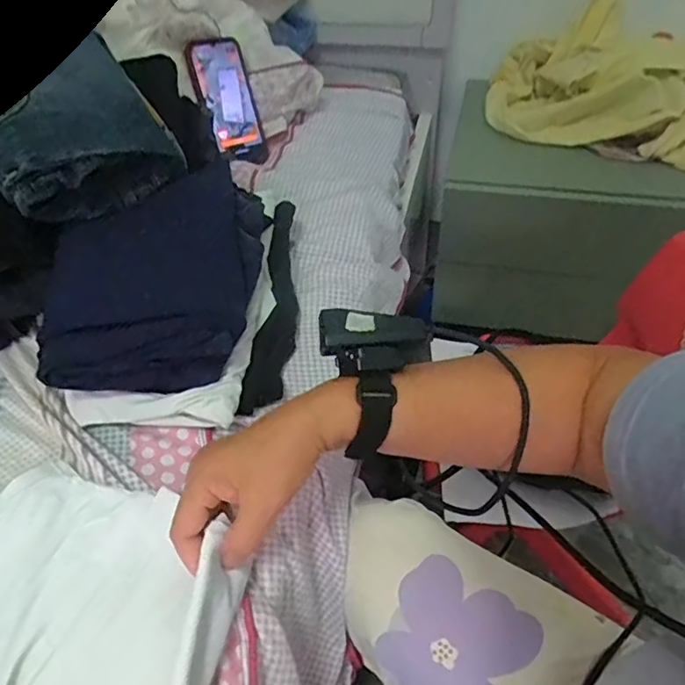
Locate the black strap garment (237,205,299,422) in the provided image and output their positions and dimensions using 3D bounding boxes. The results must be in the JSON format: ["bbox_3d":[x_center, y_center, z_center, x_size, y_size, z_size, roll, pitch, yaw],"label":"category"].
[{"bbox_3d":[-0.060,-0.041,0.517,0.032,0.058,0.240,3,46,3],"label":"black strap garment"}]

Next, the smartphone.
[{"bbox_3d":[-0.142,-0.302,0.688,0.068,0.148,0.014,-32,27,-27],"label":"smartphone"}]

